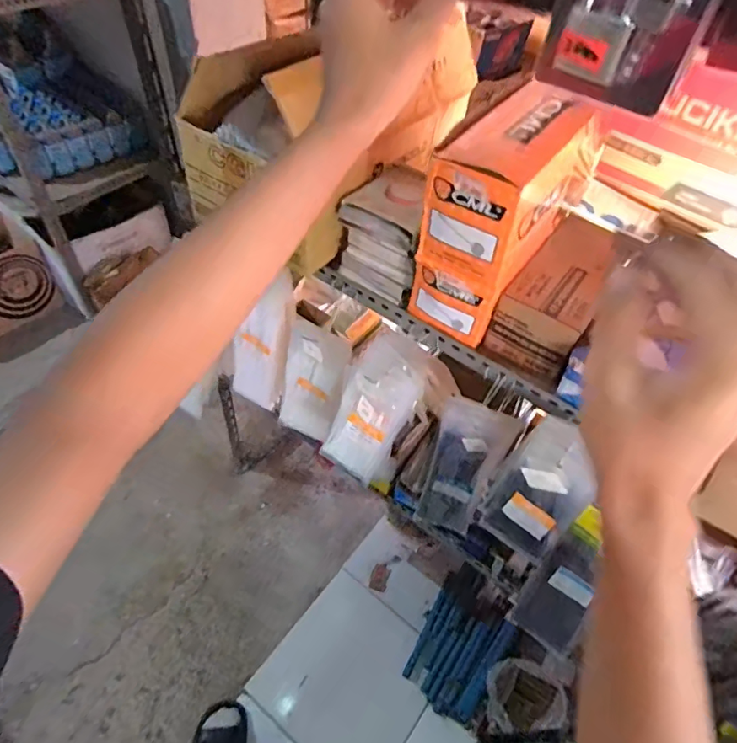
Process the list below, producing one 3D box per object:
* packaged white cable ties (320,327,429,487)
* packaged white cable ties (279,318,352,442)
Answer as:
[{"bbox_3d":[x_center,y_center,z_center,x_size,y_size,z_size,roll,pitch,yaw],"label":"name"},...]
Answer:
[{"bbox_3d":[0.012,0.053,0.760,0.113,0.226,0.049,28,14,15],"label":"packaged white cable ties"},{"bbox_3d":[-0.090,0.024,0.853,0.112,0.213,0.029,30,35,18],"label":"packaged white cable ties"}]

